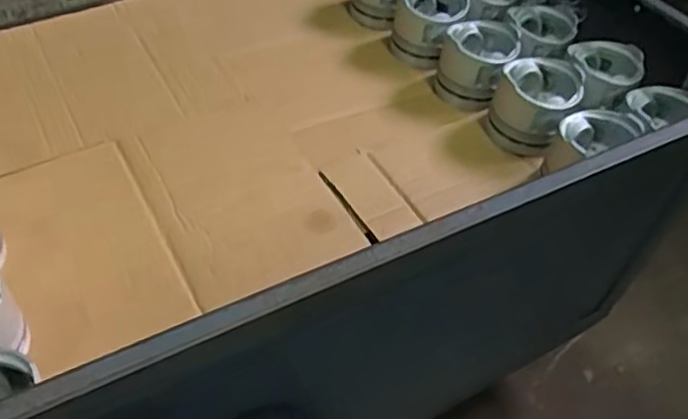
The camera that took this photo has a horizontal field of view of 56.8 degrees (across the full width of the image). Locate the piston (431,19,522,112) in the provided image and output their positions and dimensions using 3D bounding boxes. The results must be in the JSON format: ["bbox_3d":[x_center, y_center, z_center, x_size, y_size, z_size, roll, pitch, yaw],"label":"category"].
[{"bbox_3d":[0.187,-0.207,0.909,0.104,0.084,0.119,14,49,6],"label":"piston"}]

